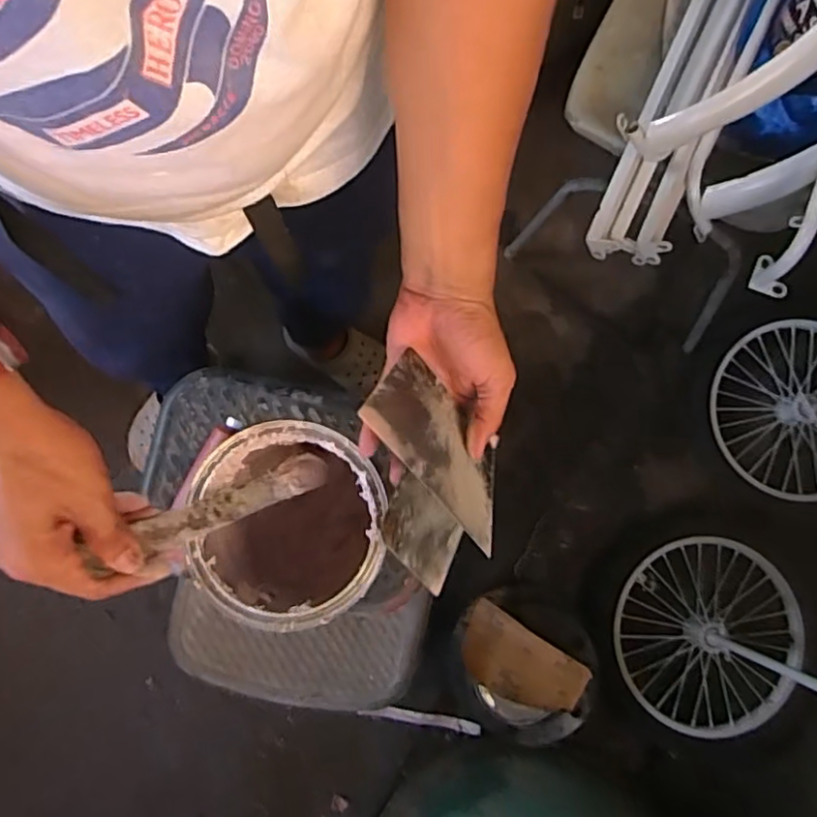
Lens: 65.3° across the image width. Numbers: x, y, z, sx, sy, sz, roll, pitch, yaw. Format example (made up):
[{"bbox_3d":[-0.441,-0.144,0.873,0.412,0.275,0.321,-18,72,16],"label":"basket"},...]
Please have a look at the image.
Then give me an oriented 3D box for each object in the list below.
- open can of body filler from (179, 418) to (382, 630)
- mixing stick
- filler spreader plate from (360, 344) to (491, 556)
[{"bbox_3d":[-0.103,0.117,0.599,0.151,0.216,0.157,1,74,-4],"label":"open can of body filler"},{"bbox_3d":[-0.141,0.075,0.501,0.017,0.265,0.032,-43,80,23],"label":"mixing stick"},{"bbox_3d":[0.022,0.026,0.460,0.009,0.092,0.138,-25,118,32],"label":"filler spreader plate"}]

